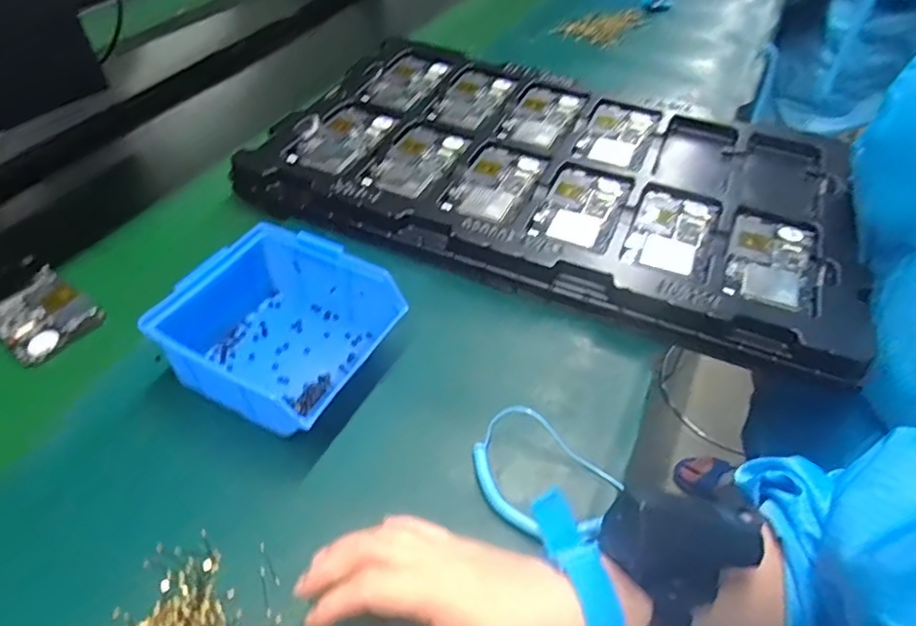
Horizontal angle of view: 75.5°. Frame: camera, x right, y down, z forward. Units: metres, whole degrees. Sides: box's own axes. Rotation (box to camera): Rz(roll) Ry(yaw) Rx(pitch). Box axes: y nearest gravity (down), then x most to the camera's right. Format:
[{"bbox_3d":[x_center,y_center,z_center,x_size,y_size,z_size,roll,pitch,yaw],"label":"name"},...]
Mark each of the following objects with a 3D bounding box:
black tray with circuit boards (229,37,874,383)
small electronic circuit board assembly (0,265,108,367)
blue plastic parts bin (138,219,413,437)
[{"bbox_3d":[0.101,-0.143,0.601,0.557,0.056,0.332,16,47,15],"label":"black tray with circuit boards"},{"bbox_3d":[-0.338,0.001,0.480,0.093,0.008,0.064,30,52,26],"label":"small electronic circuit board assembly"},{"bbox_3d":[-0.127,0.014,0.423,0.139,0.072,0.128,19,48,17],"label":"blue plastic parts bin"}]

